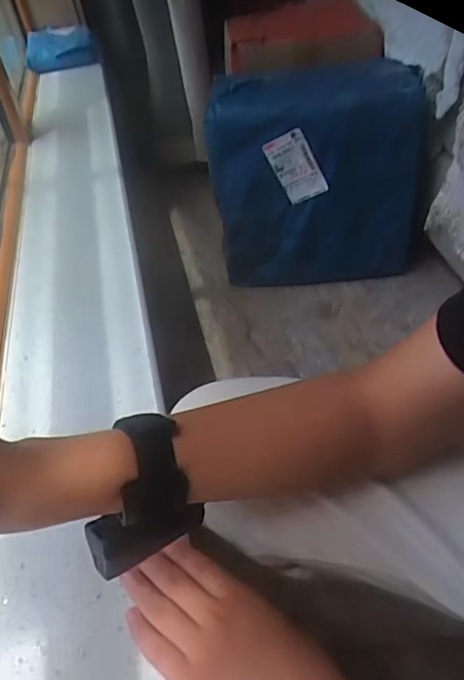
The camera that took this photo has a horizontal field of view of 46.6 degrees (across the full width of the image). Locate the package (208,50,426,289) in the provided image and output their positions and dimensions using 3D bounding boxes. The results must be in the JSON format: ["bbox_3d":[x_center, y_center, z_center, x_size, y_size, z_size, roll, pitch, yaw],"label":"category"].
[{"bbox_3d":[0.160,-0.321,1.060,0.384,0.369,0.169,-8,43,0],"label":"package"}]

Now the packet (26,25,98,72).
[{"bbox_3d":[-0.402,-0.680,1.257,0.161,0.087,0.074,-15,44,-11],"label":"packet"}]

